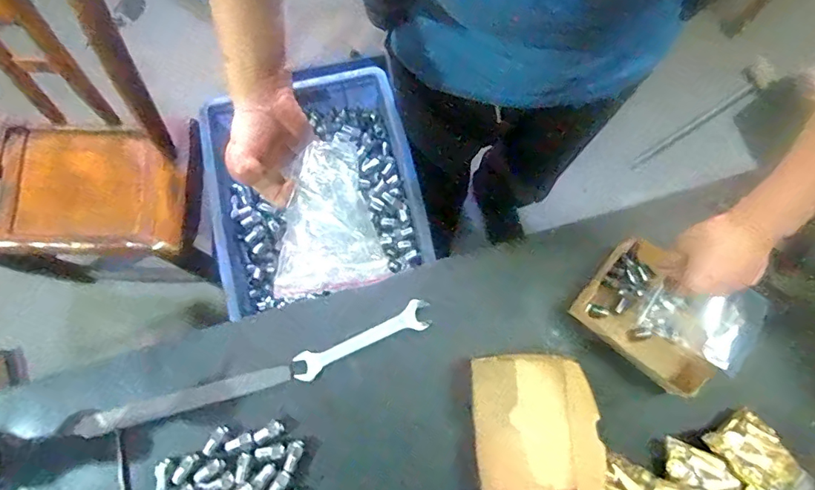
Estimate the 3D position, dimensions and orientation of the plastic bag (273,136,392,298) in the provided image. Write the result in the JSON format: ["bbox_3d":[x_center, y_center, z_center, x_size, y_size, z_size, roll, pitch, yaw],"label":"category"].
[{"bbox_3d":[-0.075,-0.023,0.423,0.089,0.020,0.131,-12,78,-3],"label":"plastic bag"}]

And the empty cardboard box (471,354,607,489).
[{"bbox_3d":[0.147,0.217,0.560,0.139,0.048,0.170,0,78,-1],"label":"empty cardboard box"}]

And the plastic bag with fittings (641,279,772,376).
[{"bbox_3d":[0.354,0.085,0.577,0.113,0.050,0.097,38,80,7],"label":"plastic bag with fittings"}]

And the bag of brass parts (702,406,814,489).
[{"bbox_3d":[0.399,0.251,0.556,0.085,0.053,0.110,-30,80,-7],"label":"bag of brass parts"}]

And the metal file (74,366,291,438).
[{"bbox_3d":[-0.268,0.190,0.587,0.250,0.009,0.024,-13,78,-4],"label":"metal file"}]

